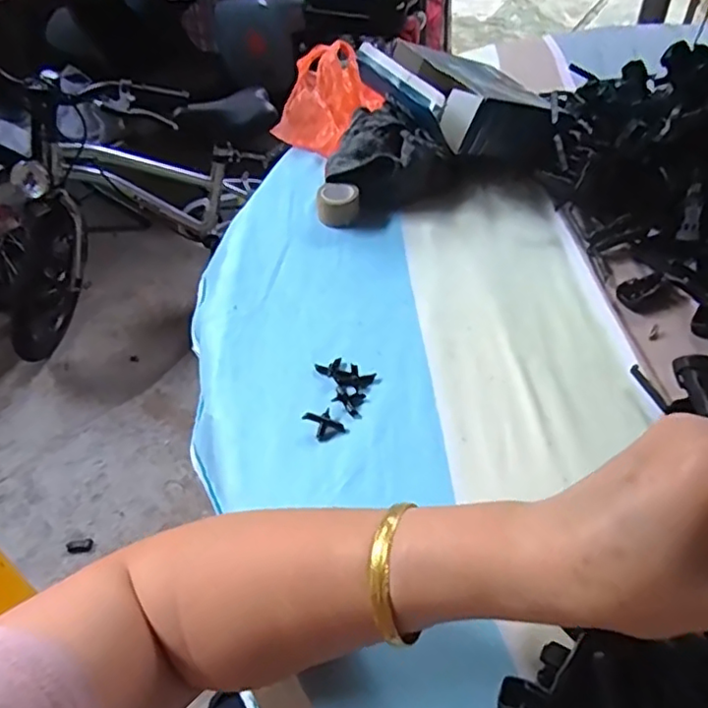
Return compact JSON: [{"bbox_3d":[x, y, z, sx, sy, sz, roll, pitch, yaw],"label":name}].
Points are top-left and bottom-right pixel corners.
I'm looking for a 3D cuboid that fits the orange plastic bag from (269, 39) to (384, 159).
[{"bbox_3d":[-0.025,-0.277,0.677,0.102,0.056,0.150,6,75,23],"label":"orange plastic bag"}]

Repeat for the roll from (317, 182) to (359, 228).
[{"bbox_3d":[-0.014,-0.132,0.554,0.036,0.026,0.037,-1,46,1],"label":"roll"}]

